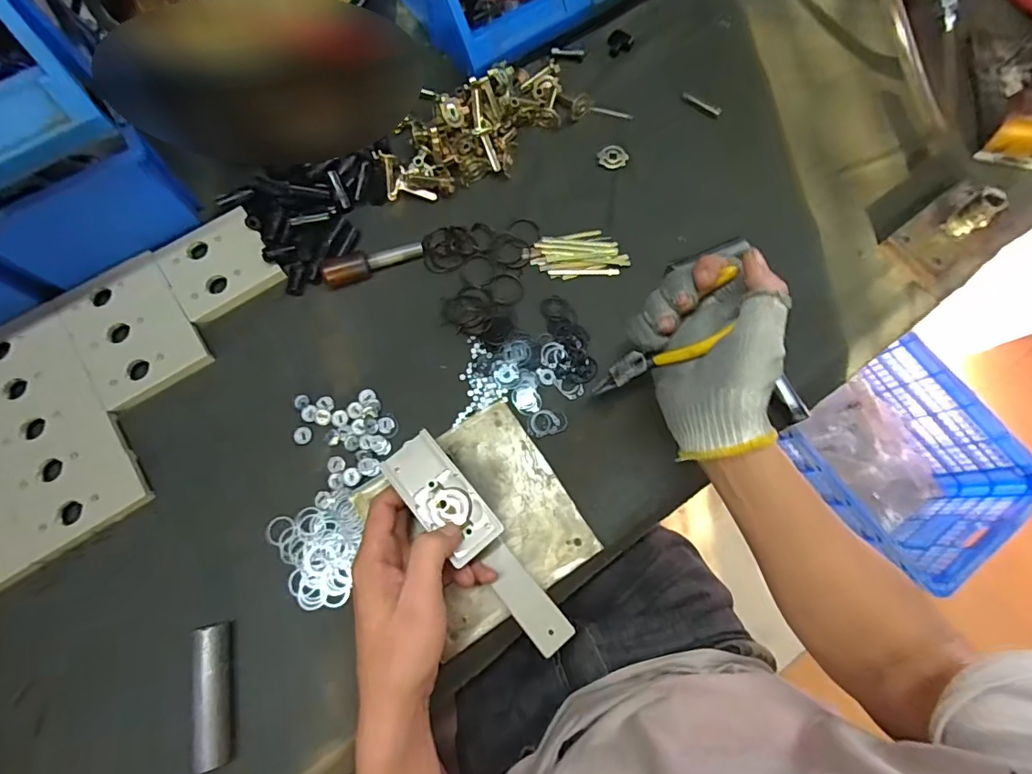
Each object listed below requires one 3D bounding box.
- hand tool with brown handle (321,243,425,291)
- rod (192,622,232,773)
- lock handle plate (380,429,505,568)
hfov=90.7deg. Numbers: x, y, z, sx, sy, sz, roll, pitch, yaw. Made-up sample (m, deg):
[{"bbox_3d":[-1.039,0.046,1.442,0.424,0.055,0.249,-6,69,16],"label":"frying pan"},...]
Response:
[{"bbox_3d":[-0.134,-0.118,0.478,0.093,0.018,0.019,-18,75,-6],"label":"hand tool with brown handle"},{"bbox_3d":[-0.224,0.226,0.374,0.019,0.019,0.094,-6,74,-3],"label":"rod"},{"bbox_3d":[-0.053,0.078,0.366,0.042,0.011,0.094,-43,76,-12],"label":"lock handle plate"}]

